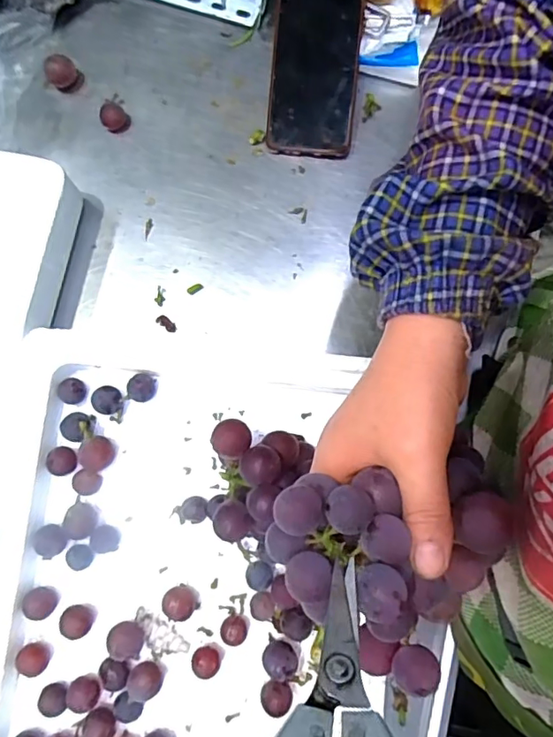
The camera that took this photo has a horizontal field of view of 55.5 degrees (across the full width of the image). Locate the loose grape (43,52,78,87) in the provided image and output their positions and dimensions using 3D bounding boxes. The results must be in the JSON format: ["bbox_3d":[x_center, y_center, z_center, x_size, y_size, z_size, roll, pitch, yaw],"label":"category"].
[{"bbox_3d":[-0.198,-0.272,0.485,0.026,0.027,0.020,-28,82,-4],"label":"loose grape"}]

